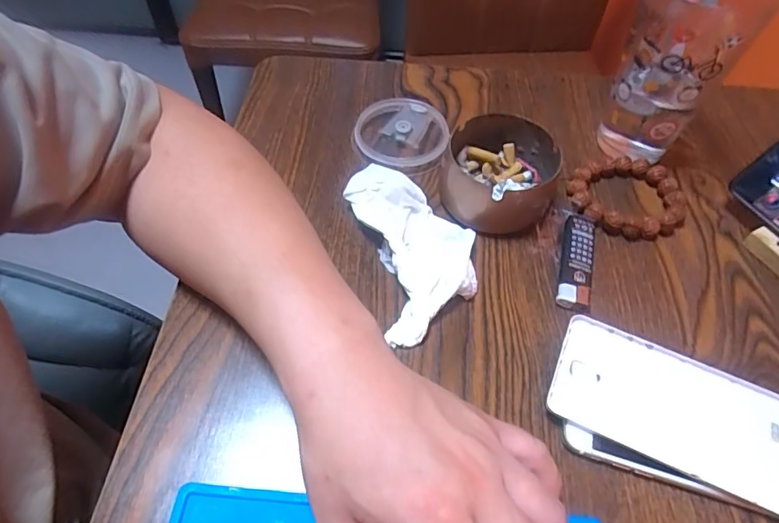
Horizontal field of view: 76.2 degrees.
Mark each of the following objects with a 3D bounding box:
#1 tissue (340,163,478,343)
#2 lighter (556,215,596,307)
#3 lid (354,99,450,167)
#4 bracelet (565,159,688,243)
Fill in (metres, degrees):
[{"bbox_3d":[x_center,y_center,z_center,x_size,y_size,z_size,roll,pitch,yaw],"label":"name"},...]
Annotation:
[{"bbox_3d":[0.019,-0.013,0.360,0.074,0.024,0.140,-12,57,-11],"label":"tissue"},{"bbox_3d":[0.137,-0.001,0.365,0.022,0.013,0.083,16,56,9],"label":"lighter"},{"bbox_3d":[0.011,-0.112,0.434,0.078,0.019,0.073,1,55,-1],"label":"lid"},{"bbox_3d":[0.190,-0.050,0.397,0.090,0.015,0.075,-12,57,-11],"label":"bracelet"}]

